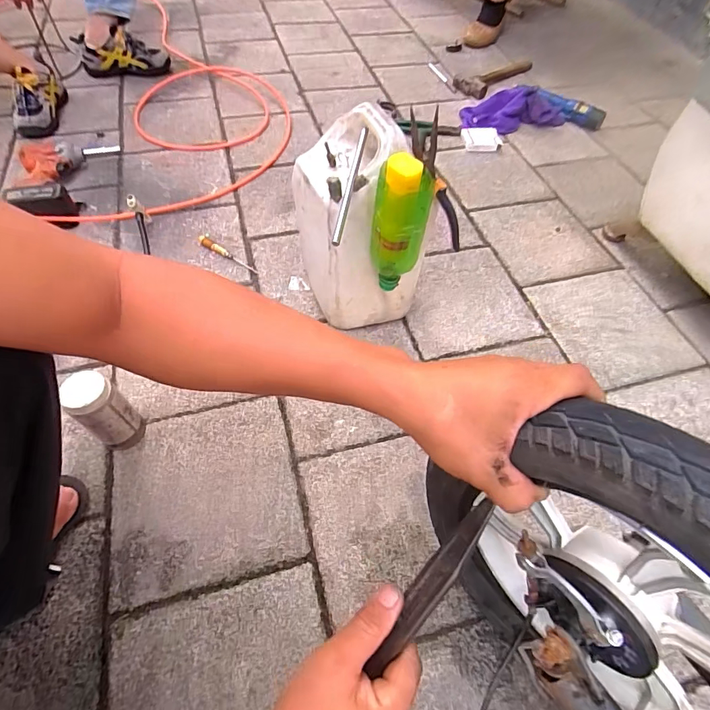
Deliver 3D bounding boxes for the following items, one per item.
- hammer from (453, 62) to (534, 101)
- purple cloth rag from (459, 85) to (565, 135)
[{"bbox_3d":[0.438,-0.893,1.346,0.312,0.036,0.110,-38,66,-26],"label":"hammer"},{"bbox_3d":[0.438,-0.690,1.190,0.273,0.062,0.138,-15,58,-14],"label":"purple cloth rag"}]

